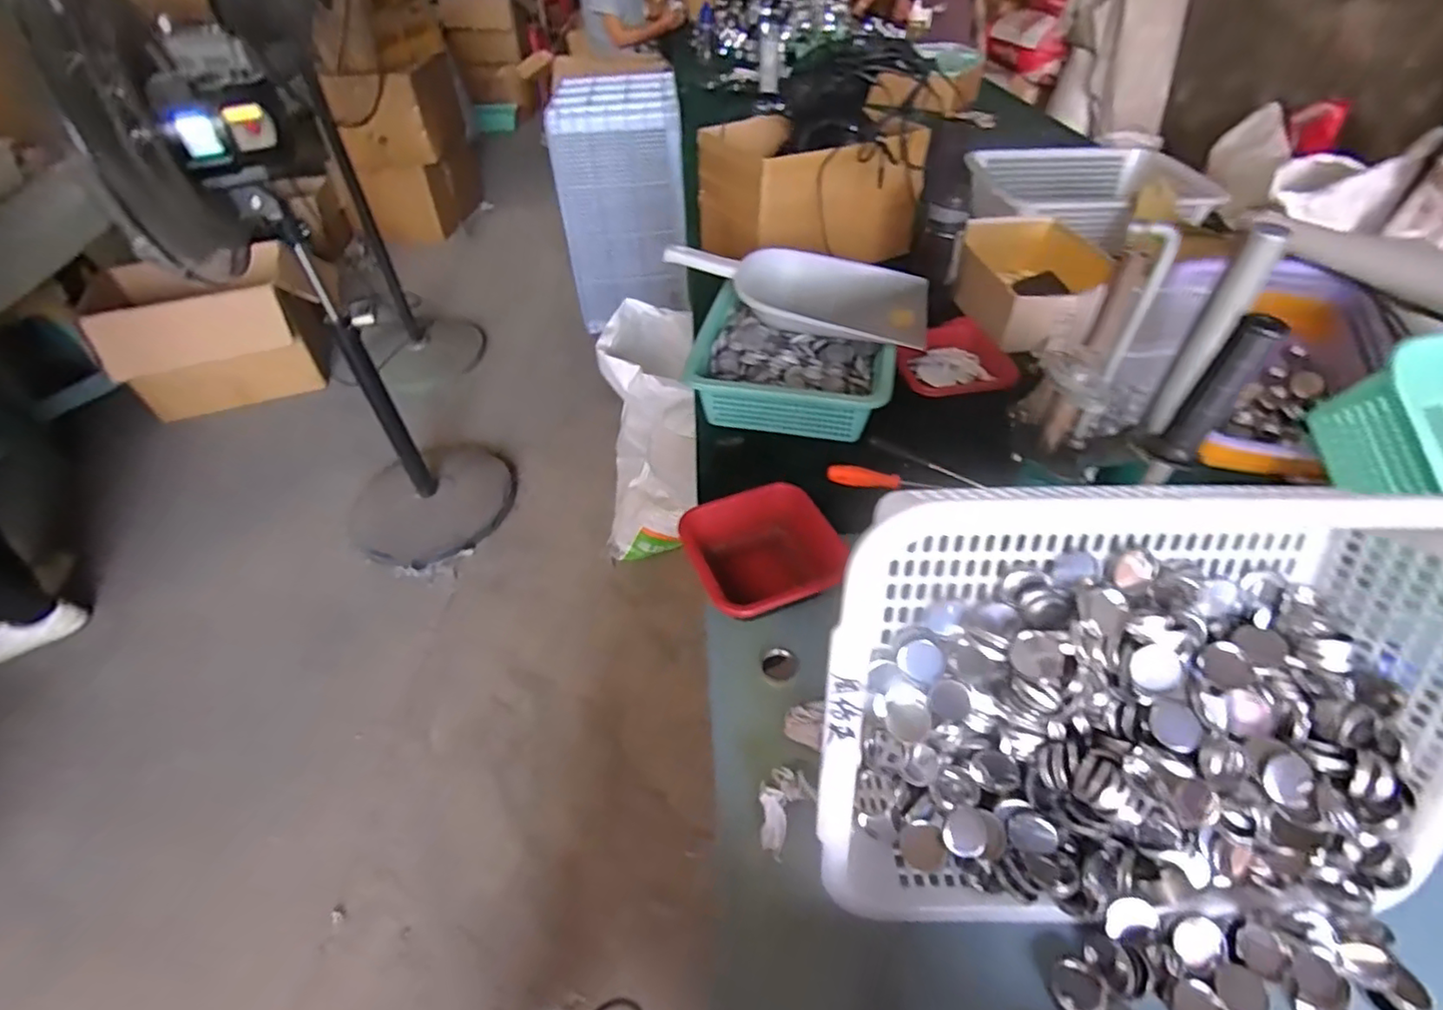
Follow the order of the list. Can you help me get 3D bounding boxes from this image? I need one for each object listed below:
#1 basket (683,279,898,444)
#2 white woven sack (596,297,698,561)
[{"bbox_3d":[0.105,-0.204,0.924,0.274,0.077,0.230,8,45,9],"label":"basket"},{"bbox_3d":[-0.186,-0.135,1.458,0.211,0.561,0.279,-3,45,-2],"label":"white woven sack"}]

